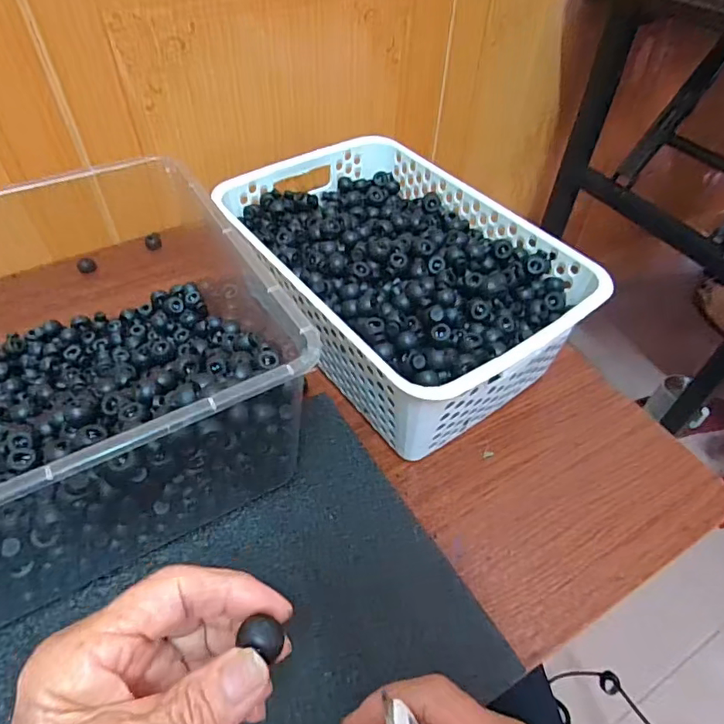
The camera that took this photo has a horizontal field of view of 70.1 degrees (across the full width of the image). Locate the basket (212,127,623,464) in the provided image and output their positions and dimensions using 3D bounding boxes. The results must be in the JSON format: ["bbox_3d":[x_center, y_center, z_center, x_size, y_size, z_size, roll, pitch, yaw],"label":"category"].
[{"bbox_3d":[0.021,-0.068,0.469,0.219,0.113,0.307,-29,57,-25],"label":"basket"}]

